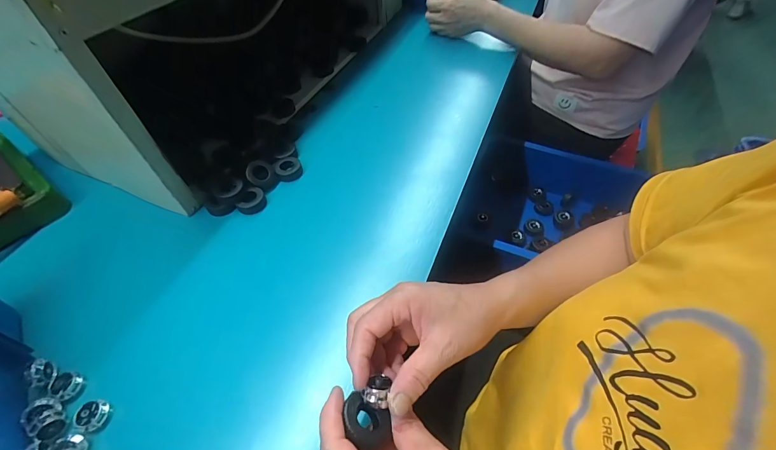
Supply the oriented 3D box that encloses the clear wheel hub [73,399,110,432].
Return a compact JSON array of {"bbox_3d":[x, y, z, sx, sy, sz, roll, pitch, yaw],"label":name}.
[{"bbox_3d":[-0.260,0.167,0.312,0.021,0.010,0.024,4,52,2],"label":"clear wheel hub"}]

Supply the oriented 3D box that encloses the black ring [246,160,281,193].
[{"bbox_3d":[-0.171,-0.067,0.487,0.039,0.012,0.044,-26,89,-32],"label":"black ring"}]

